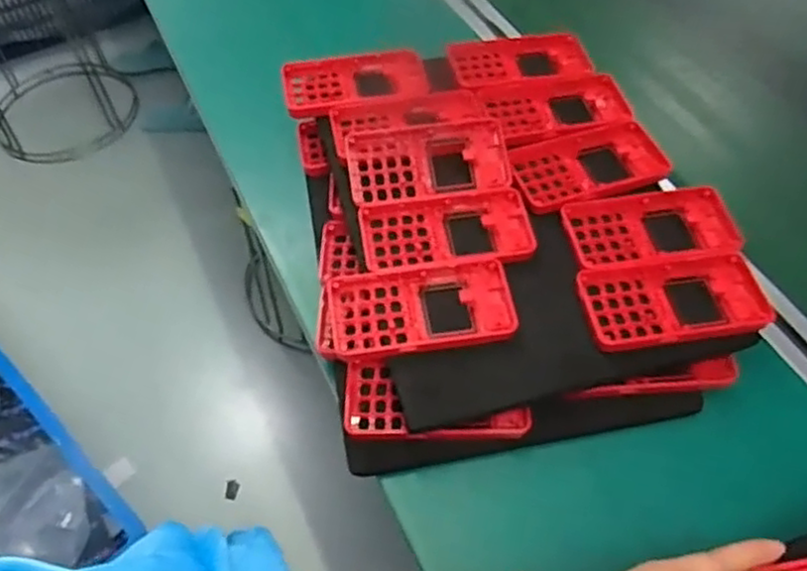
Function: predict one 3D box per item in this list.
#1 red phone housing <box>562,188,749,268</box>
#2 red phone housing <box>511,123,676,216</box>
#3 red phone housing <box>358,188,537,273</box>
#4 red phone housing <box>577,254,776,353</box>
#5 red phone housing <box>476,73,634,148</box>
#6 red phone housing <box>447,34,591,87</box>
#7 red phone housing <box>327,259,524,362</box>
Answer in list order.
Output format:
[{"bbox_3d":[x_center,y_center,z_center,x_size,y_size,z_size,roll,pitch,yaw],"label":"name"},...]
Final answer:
[{"bbox_3d":[0.186,-0.044,0.527,0.127,0.011,0.070,-8,54,-5],"label":"red phone housing"},{"bbox_3d":[0.145,-0.095,0.561,0.127,0.016,0.067,-17,55,-11],"label":"red phone housing"},{"bbox_3d":[0.032,-0.038,0.518,0.123,0.012,0.067,-8,54,-5],"label":"red phone housing"},{"bbox_3d":[0.186,0.011,0.485,0.123,0.011,0.065,-7,53,-2],"label":"red phone housing"},{"bbox_3d":[0.128,-0.151,0.599,0.117,0.017,0.070,-10,54,-7],"label":"red phone housing"},{"bbox_3d":[0.107,-0.205,0.644,0.124,0.012,0.071,-7,54,-4],"label":"red phone housing"},{"bbox_3d":[0.012,0.015,0.481,0.123,0.021,0.061,-7,54,-4],"label":"red phone housing"}]

